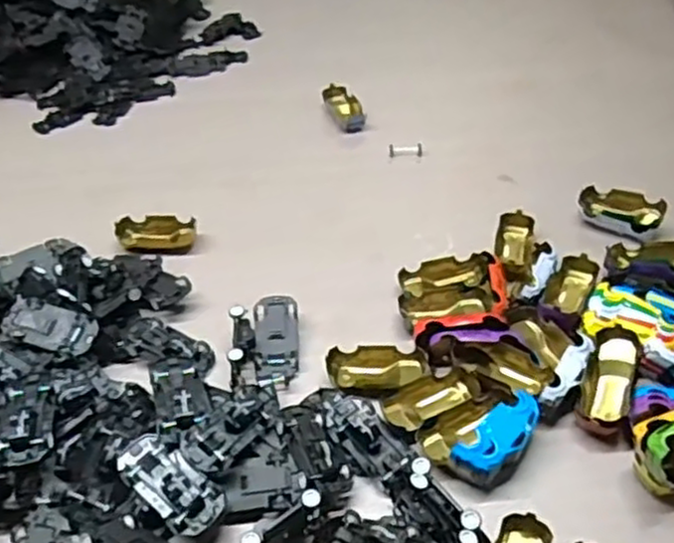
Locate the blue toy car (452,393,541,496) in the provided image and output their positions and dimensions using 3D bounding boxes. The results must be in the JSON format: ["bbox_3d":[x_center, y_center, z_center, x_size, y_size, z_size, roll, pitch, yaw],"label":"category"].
[{"bbox_3d":[0.097,0.100,0.424,0.064,0.027,0.025,-32,51,-29],"label":"blue toy car"}]

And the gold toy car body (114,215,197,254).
[{"bbox_3d":[-0.147,-0.029,0.580,0.061,0.018,0.034,3,43,4],"label":"gold toy car body"}]

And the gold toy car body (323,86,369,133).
[{"bbox_3d":[0.008,-0.164,0.719,0.029,0.018,0.060,-19,46,-18],"label":"gold toy car body"}]

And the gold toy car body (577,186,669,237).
[{"bbox_3d":[0.227,-0.047,0.578,0.063,0.027,0.032,26,50,26],"label":"gold toy car body"}]

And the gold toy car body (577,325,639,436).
[{"bbox_3d":[0.170,0.070,0.450,0.027,0.028,0.070,15,66,17],"label":"gold toy car body"}]

